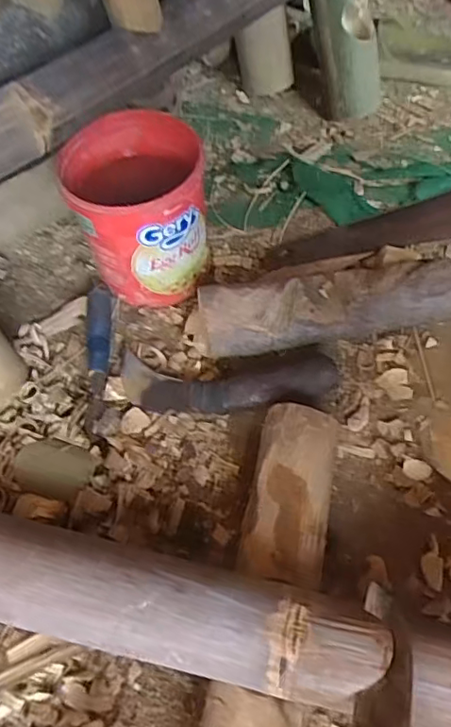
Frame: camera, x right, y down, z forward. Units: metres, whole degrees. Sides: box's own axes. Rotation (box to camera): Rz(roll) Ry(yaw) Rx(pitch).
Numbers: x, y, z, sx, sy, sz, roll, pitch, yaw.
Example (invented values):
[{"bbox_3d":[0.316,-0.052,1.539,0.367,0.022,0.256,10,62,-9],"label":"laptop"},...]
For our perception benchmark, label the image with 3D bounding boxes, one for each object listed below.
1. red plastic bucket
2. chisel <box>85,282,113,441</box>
[{"bbox_3d":[-0.090,-0.162,0.613,0.137,0.154,0.147,-1,59,1],"label":"red plastic bucket"},{"bbox_3d":[-0.133,-0.011,0.595,0.023,0.025,0.191,-5,59,-2],"label":"chisel"}]

